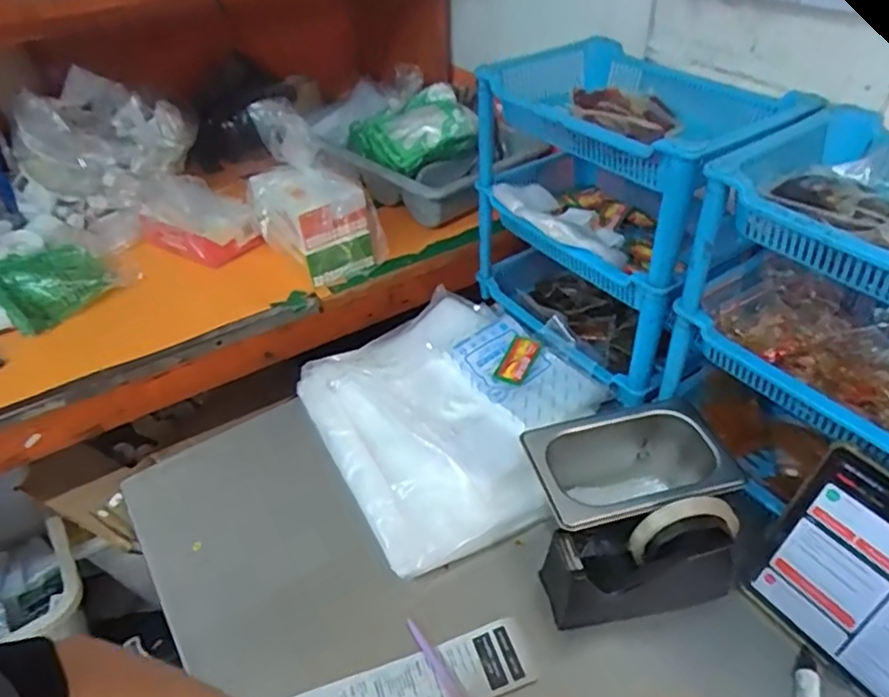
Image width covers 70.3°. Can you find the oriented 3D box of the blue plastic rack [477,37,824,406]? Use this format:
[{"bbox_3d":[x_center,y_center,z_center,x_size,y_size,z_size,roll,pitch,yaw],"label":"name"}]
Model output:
[{"bbox_3d":[0.213,-0.163,0.759,0.281,0.305,0.313,-34,49,-31],"label":"blue plastic rack"}]

